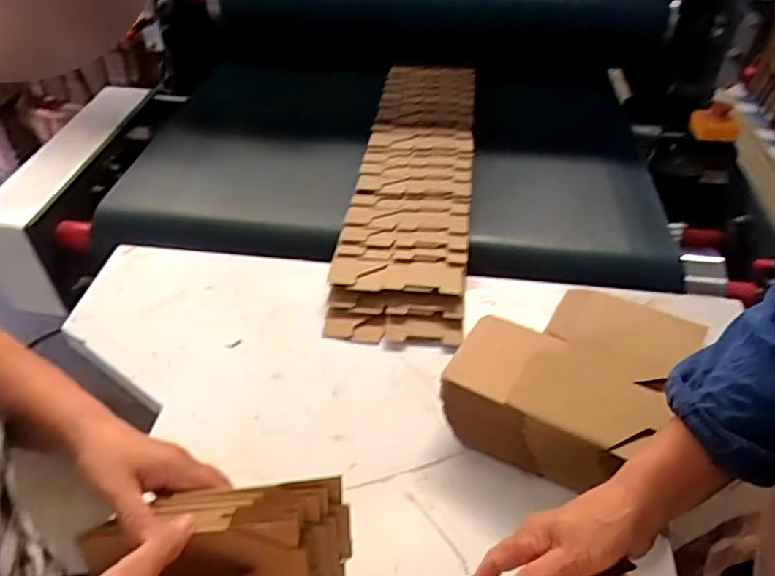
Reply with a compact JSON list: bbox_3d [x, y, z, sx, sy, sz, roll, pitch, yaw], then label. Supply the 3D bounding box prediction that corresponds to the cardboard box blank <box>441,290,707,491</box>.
[{"bbox_3d":[0.211,0.112,0.713,0.225,0.143,0.210,23,46,21],"label":"cardboard box blank"}]

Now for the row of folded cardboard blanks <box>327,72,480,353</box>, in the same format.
[{"bbox_3d":[0.061,-0.233,1.145,0.215,0.054,0.931,6,42,4],"label":"row of folded cardboard blanks"}]

